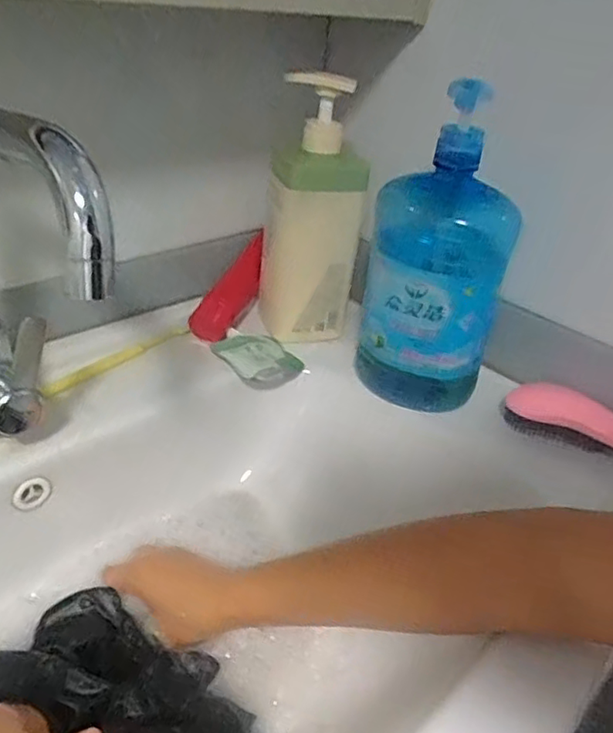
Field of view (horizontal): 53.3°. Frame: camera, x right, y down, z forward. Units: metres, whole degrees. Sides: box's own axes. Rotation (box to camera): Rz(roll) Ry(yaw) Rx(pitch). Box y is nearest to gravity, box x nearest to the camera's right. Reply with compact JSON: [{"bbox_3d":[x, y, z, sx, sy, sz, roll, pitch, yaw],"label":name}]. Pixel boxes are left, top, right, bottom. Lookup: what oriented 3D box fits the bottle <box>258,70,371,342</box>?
[{"bbox_3d":[0.007,-0.146,0.584,0.089,0.237,0.069,3,33,-6],"label":"bottle"}]

